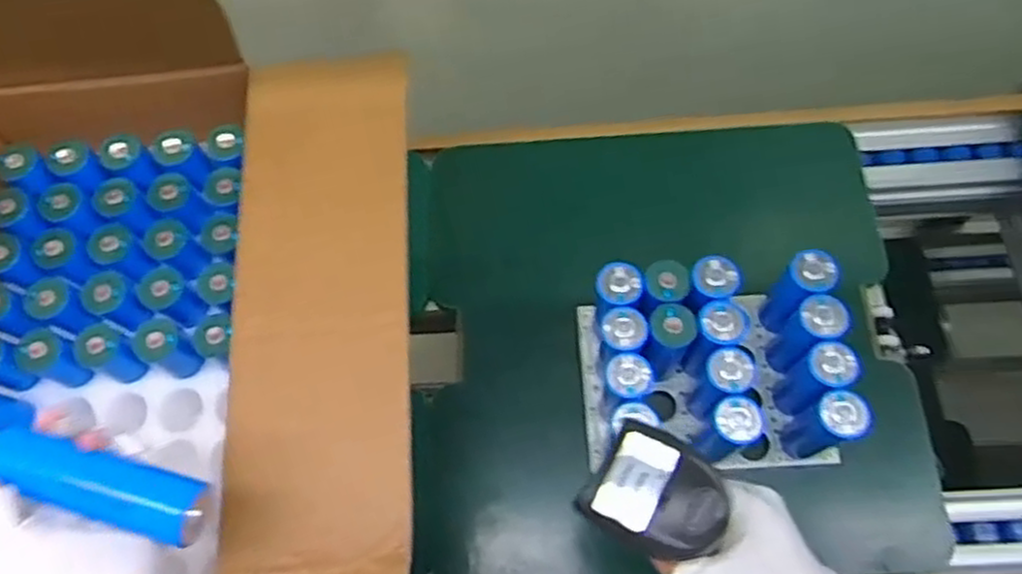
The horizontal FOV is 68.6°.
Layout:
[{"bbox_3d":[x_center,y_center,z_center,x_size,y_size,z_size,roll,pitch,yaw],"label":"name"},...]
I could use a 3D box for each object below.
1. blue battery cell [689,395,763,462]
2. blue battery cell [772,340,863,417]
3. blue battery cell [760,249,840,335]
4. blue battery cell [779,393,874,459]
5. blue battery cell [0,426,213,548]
[{"bbox_3d":[0.188,0.127,0.661,0.038,0.120,0.037,-1,69,3],"label":"blue battery cell"},{"bbox_3d":[0.273,0.086,0.681,0.038,0.127,0.041,-1,69,3],"label":"blue battery cell"},{"bbox_3d":[0.265,0.012,0.709,0.049,0.122,0.051,-1,69,3],"label":"blue battery cell"},{"bbox_3d":[0.276,0.125,0.665,0.034,0.129,0.039,-25,70,-7],"label":"blue battery cell"},{"bbox_3d":[-0.255,0.120,0.463,0.141,0.035,0.038,17,71,2],"label":"blue battery cell"}]

